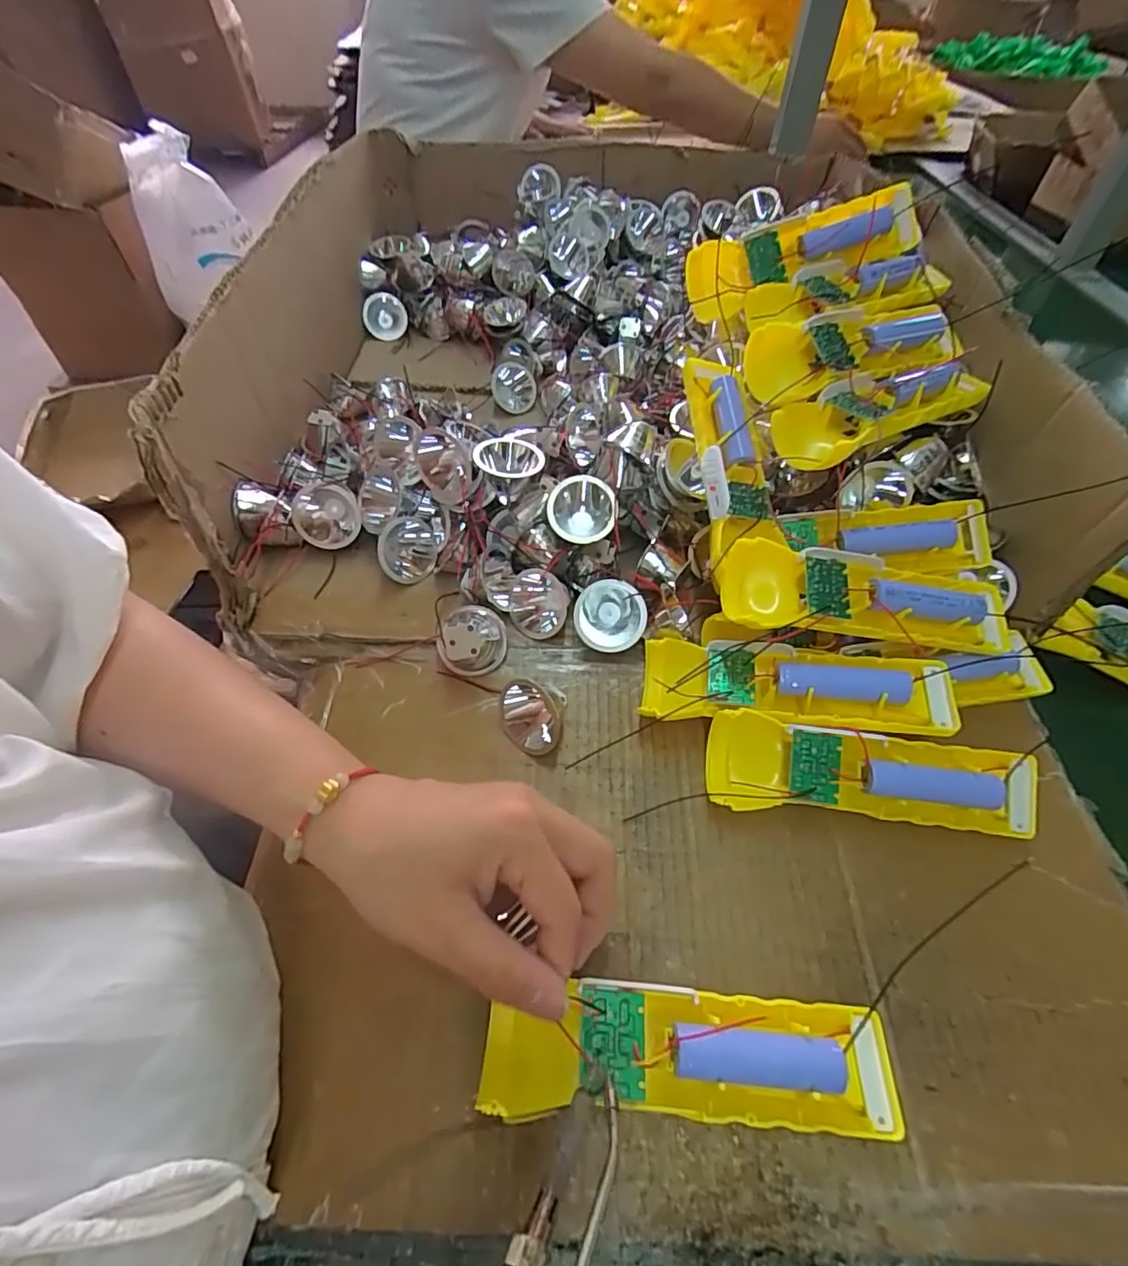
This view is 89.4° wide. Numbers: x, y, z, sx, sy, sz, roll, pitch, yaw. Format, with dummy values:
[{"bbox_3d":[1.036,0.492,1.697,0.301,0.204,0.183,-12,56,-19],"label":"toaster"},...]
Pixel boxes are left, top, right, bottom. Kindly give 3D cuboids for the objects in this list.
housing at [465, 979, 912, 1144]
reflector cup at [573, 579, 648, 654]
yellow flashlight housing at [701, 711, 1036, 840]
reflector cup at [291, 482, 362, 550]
[{"bbox_3d":[0.049,0.162,0.220,0.156,0.020,0.043,4,54,-3],"label":"housing"},{"bbox_3d":[0.031,-0.010,0.357,0.044,0.024,0.043,1,92,18],"label":"reflector cup"},{"bbox_3d":[0.153,0.072,0.294,0.155,0.029,0.046,4,84,9],"label":"yellow flashlight housing"},{"bbox_3d":[-0.164,-0.082,0.399,0.043,0.043,0.031,3,14,-12],"label":"reflector cup"}]

